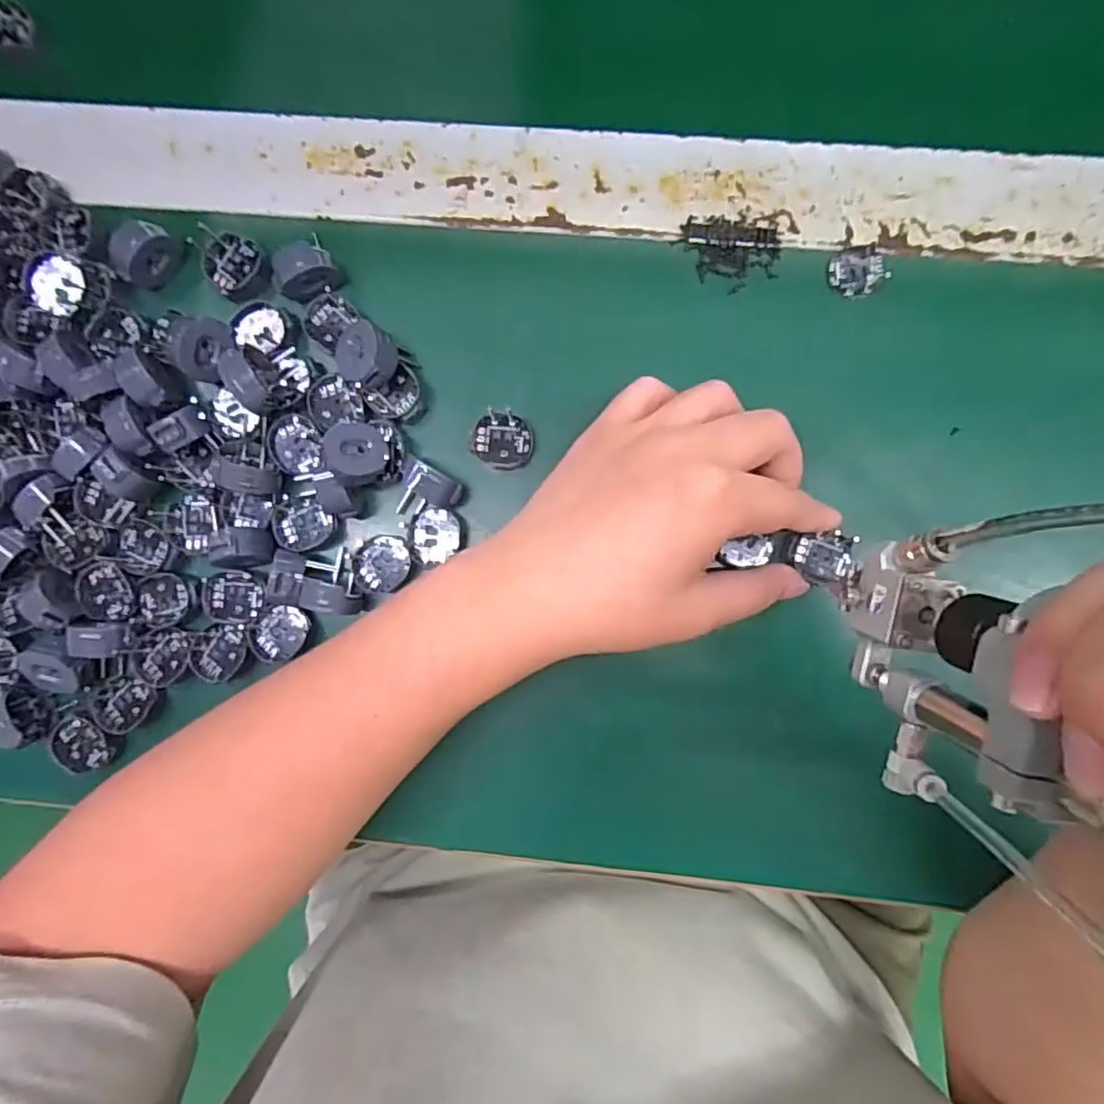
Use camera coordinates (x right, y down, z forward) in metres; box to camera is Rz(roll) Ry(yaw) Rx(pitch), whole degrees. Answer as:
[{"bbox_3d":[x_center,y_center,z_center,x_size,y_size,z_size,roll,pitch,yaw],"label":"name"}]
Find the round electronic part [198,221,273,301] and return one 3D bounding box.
[{"bbox_3d":[-0.148,-0.136,0.301,0.029,0.013,0.028,0,90,3],"label":"round electronic part"}]

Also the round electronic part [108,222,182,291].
[{"bbox_3d":[-0.190,-0.139,0.299,0.027,0.022,0.017,-39,88,2],"label":"round electronic part"}]

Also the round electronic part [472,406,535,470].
[{"bbox_3d":[-0.022,-0.052,0.302,0.027,0.015,0.025,0,90,3],"label":"round electronic part"}]

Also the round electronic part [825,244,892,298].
[{"bbox_3d":[0.140,-0.129,0.294,0.025,0.004,0.023,0,90,3],"label":"round electronic part"}]

